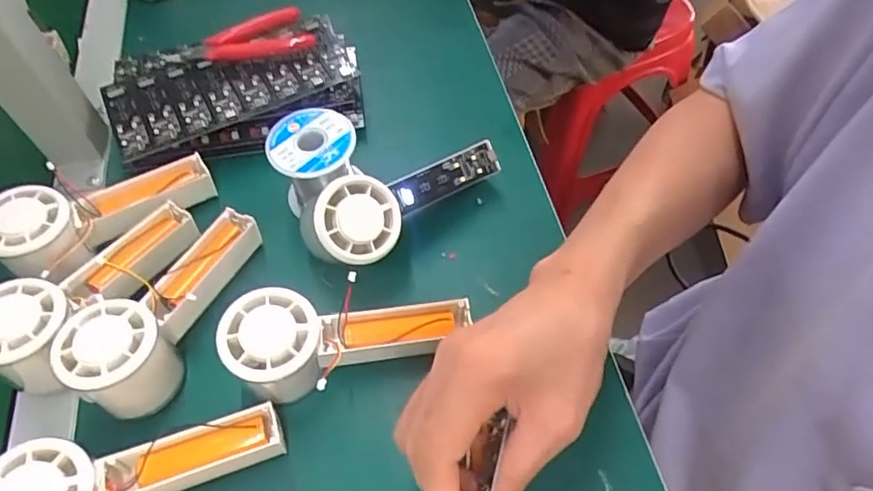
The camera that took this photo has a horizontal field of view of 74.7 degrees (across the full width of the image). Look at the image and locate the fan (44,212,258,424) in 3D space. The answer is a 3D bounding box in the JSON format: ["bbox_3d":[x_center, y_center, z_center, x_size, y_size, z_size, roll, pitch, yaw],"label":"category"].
[{"bbox_3d":[-0.175,0.042,0.379,0.055,0.058,0.149,18,47,14],"label":"fan"}]

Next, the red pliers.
[{"bbox_3d":[-0.171,-0.178,0.489,0.128,0.022,0.045,-4,57,0],"label":"red pliers"}]

